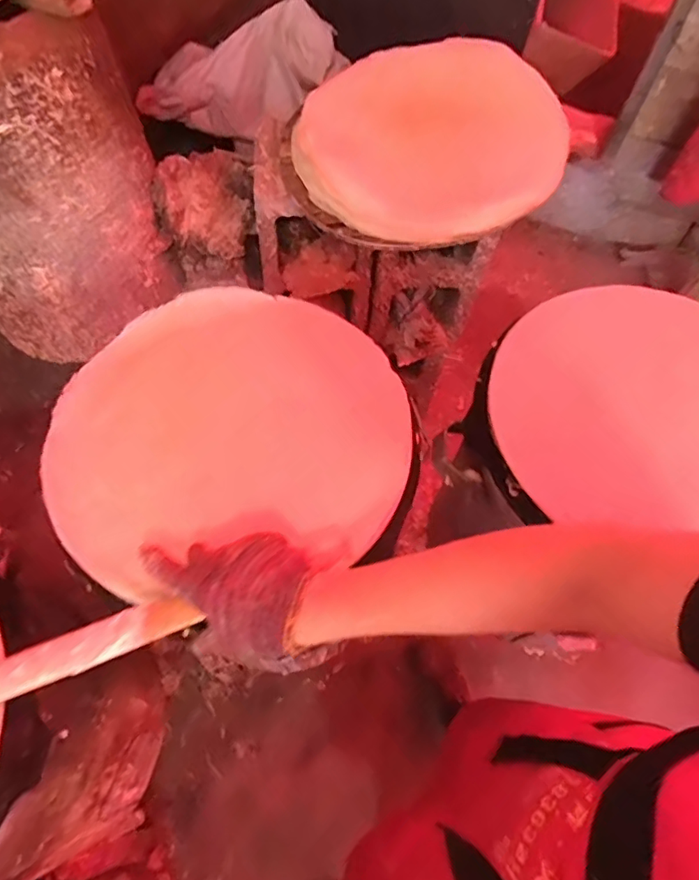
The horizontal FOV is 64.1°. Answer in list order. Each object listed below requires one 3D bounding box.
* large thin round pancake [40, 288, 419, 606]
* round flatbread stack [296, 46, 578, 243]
[{"bbox_3d":[-0.124,-0.019,0.598,0.366,0.029,0.341,-7,61,-6],"label":"large thin round pancake"},{"bbox_3d":[0.114,-0.432,0.796,0.369,0.082,0.319,3,63,-1],"label":"round flatbread stack"}]

